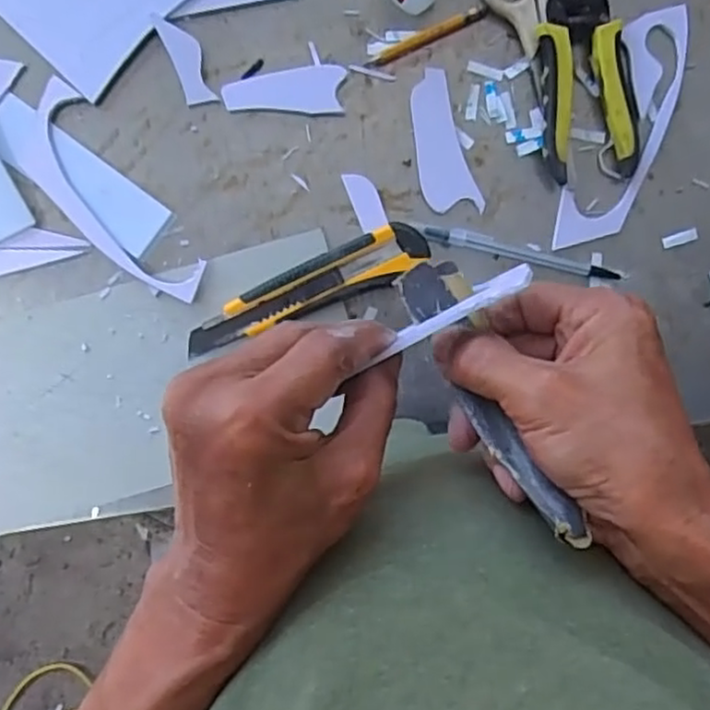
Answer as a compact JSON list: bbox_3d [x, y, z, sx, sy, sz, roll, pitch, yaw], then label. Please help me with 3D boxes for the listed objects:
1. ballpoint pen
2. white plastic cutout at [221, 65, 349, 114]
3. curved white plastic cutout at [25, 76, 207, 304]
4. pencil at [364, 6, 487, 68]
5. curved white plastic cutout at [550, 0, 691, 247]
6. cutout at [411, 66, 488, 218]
[{"bbox_3d":[0.118,-0.070,0.476,0.141,0.006,0.011,12,90,-3],"label":"ballpoint pen"},{"bbox_3d":[-0.047,-0.178,0.468,0.080,0.004,0.032,-2,91,-2],"label":"white plastic cutout"},{"bbox_3d":[-0.164,-0.101,0.460,0.055,0.005,0.167,-39,92,-1],"label":"curved white plastic cutout"},{"bbox_3d":[0.049,-0.215,0.468,0.088,0.007,0.009,-26,92,-2],"label":"pencil"},{"bbox_3d":[0.187,-0.155,0.477,0.050,0.006,0.178,20,90,-3],"label":"curved white plastic cutout"},{"bbox_3d":[0.058,-0.145,0.474,0.036,0.004,0.096,-14,91,-2],"label":"cutout"}]

